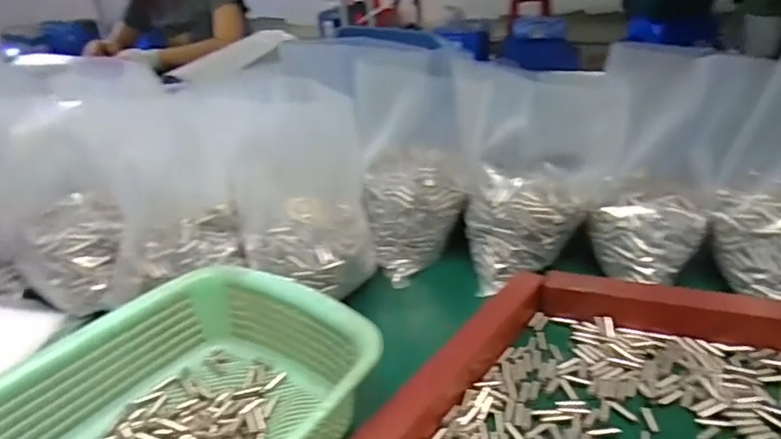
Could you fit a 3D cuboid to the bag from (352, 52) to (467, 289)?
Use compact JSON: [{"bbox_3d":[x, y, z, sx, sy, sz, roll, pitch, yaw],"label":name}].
[{"bbox_3d":[0.021,-0.056,0.590,0.112,0.240,0.070,-1,-9,-5],"label":"bag"}]

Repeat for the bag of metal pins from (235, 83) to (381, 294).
[{"bbox_3d":[-0.086,-0.025,0.530,0.125,0.184,0.133,-14,32,-14],"label":"bag of metal pins"}]

